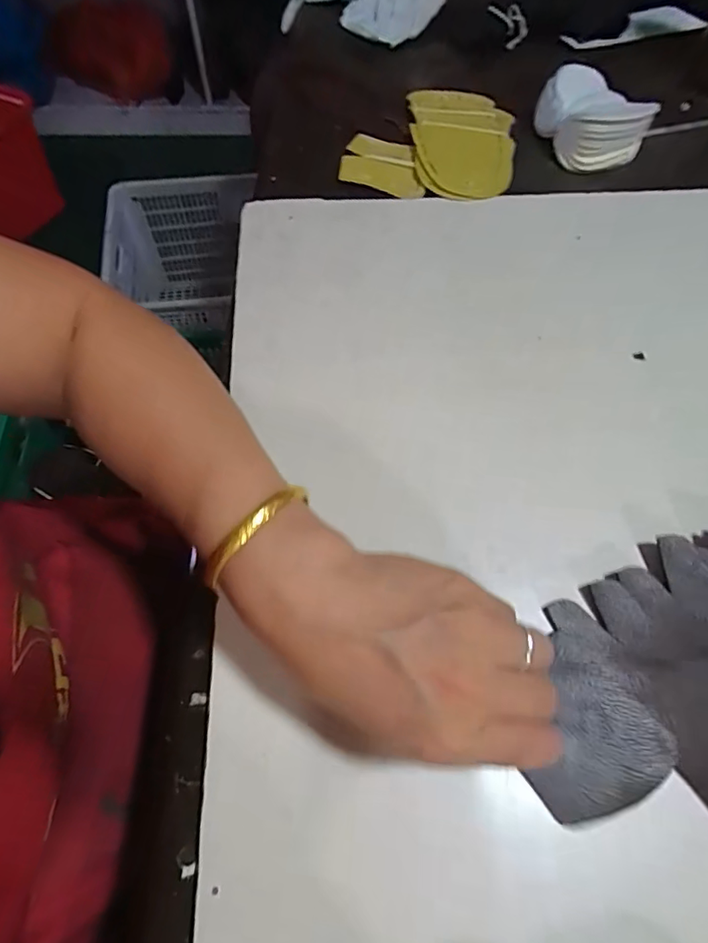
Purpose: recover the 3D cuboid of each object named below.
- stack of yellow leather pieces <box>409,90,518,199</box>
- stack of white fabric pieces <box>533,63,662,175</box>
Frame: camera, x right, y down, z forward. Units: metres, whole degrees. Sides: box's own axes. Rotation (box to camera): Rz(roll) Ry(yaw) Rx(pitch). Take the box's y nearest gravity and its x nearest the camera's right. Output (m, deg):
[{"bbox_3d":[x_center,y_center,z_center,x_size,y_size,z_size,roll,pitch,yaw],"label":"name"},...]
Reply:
[{"bbox_3d":[0.112,-0.328,0.490,0.106,0.021,0.159,-1,62,-2],"label":"stack of yellow leather pieces"},{"bbox_3d":[0.234,-0.357,0.492,0.088,0.044,0.101,-33,67,-18],"label":"stack of white fabric pieces"}]

